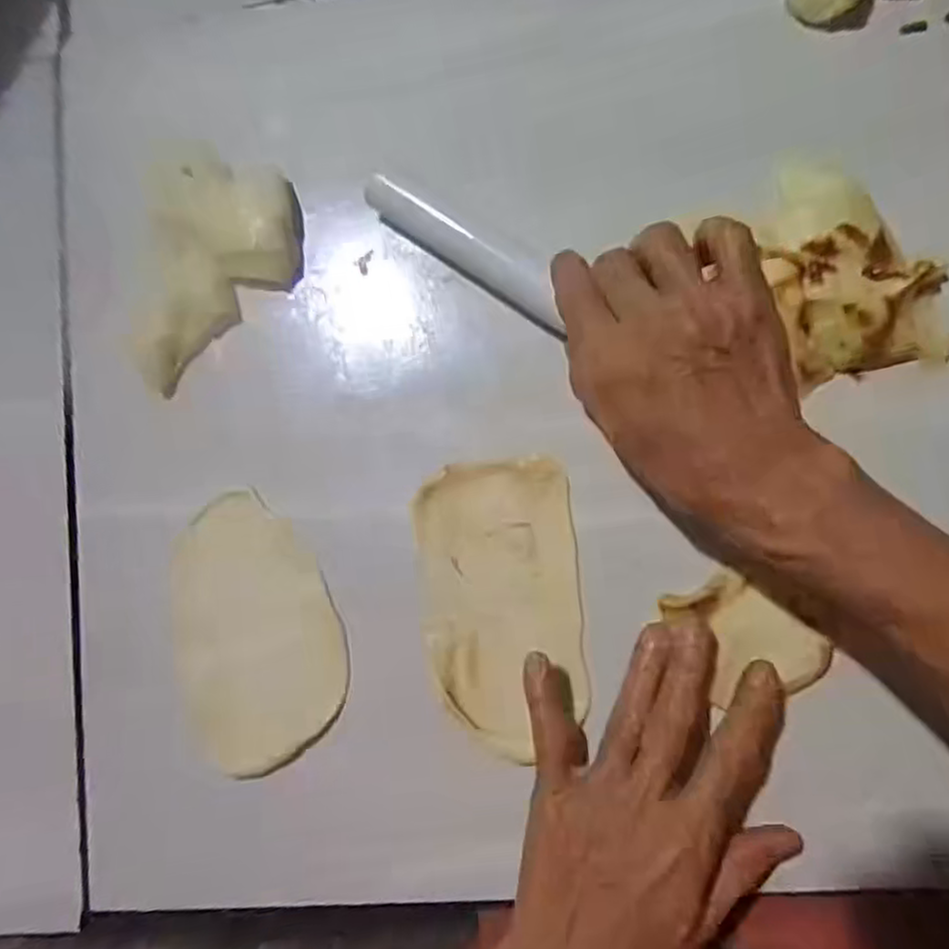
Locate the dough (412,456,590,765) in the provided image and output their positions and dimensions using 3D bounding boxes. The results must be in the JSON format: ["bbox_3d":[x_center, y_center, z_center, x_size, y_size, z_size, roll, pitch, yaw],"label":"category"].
[{"bbox_3d":[0.013,0.066,0.361,0.079,0.009,0.142,-7,86,7],"label":"dough"}]

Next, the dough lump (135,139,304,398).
[{"bbox_3d":[-0.139,-0.111,0.388,0.078,0.029,0.130,11,88,8],"label":"dough lump"}]

